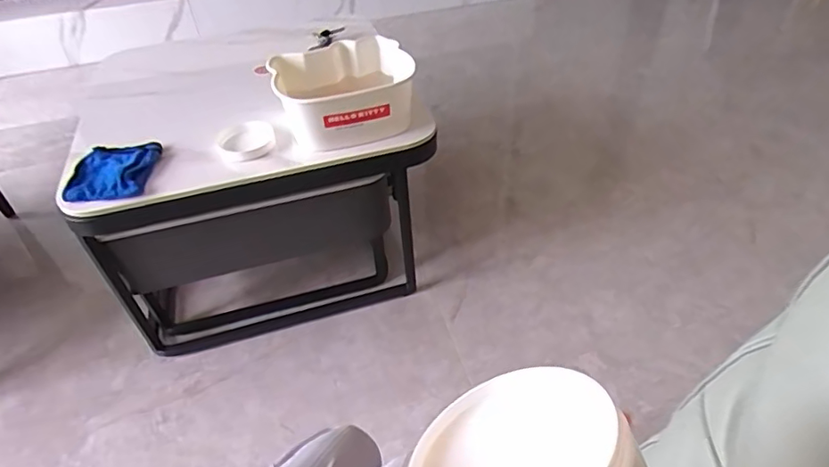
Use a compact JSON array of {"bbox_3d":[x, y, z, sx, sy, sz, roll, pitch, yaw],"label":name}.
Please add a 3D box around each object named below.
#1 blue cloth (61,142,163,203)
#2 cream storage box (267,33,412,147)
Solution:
[{"bbox_3d":[-0.535,-0.109,0.932,0.130,0.045,0.153,-3,43,1],"label":"blue cloth"},{"bbox_3d":[-0.138,-0.286,1.027,0.242,0.103,0.233,-10,44,-6],"label":"cream storage box"}]

